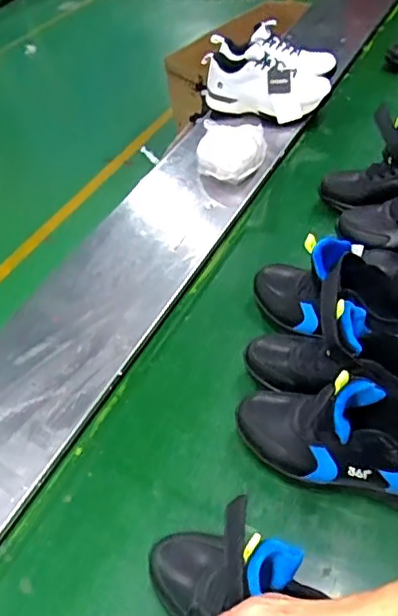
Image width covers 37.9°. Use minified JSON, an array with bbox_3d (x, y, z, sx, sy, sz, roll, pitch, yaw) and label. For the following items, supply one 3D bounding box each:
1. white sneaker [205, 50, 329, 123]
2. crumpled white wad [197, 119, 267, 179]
[{"bbox_3d":[0.155,-0.535,1.391,0.300,0.116,0.113,17,50,27],"label":"white sneaker"},{"bbox_3d":[0.068,-0.333,1.228,0.145,0.084,0.161,-5,44,7],"label":"crumpled white wad"}]

